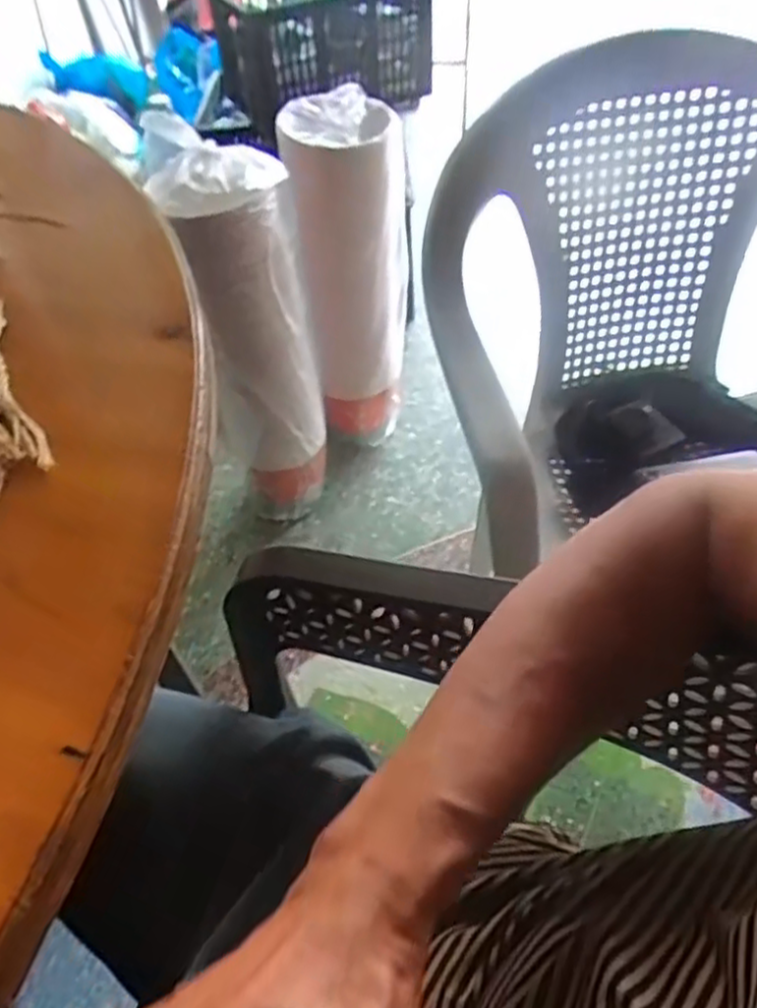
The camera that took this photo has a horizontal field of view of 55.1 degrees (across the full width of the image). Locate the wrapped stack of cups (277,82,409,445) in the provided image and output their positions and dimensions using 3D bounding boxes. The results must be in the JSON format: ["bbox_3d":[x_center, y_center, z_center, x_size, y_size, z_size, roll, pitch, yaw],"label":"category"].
[{"bbox_3d":[-0.031,-0.338,1.175,0.152,0.578,0.121,1,51,5],"label":"wrapped stack of cups"}]

